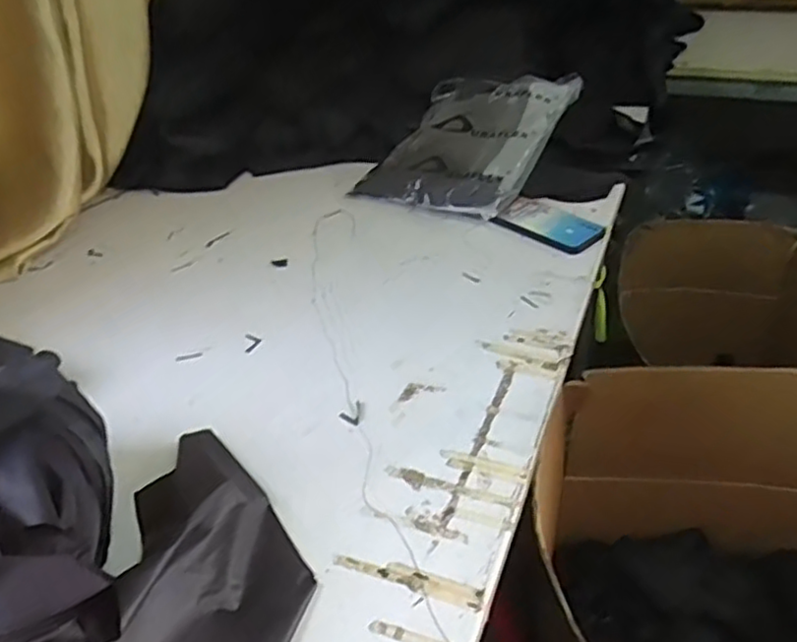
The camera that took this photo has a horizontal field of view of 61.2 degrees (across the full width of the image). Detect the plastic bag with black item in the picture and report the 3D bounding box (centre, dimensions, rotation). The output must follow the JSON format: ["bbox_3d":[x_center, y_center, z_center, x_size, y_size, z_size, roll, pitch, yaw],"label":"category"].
[{"bbox_3d":[0.121,-0.308,1.112,0.260,0.062,0.348,16,59,30],"label":"plastic bag with black item"}]

